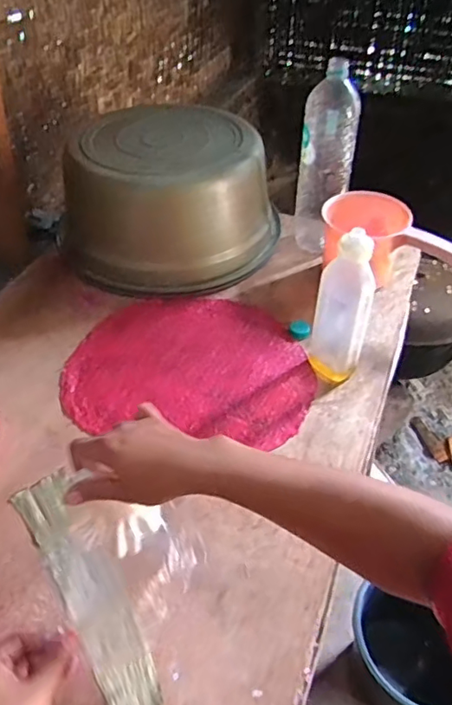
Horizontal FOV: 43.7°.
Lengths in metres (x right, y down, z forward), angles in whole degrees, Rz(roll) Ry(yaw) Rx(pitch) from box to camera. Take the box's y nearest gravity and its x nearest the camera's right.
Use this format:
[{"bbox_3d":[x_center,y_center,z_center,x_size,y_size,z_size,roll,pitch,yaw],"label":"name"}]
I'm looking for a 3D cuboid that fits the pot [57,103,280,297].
[{"bbox_3d":[-0.092,-0.278,1.013,0.373,0.198,0.313,3,43,2],"label":"pot"}]

